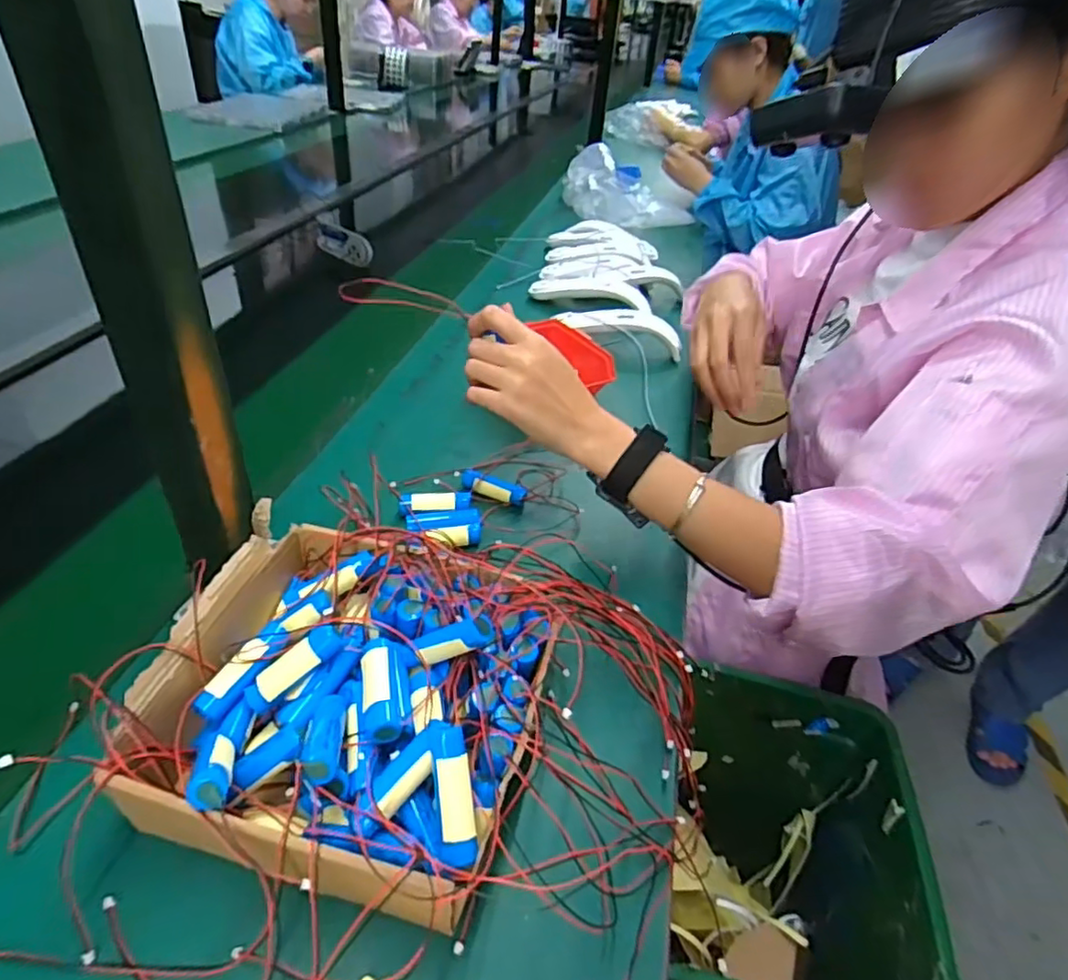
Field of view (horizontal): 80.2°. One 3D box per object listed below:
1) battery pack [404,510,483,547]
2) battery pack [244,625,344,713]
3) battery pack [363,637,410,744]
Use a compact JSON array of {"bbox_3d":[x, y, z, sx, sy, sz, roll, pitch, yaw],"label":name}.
[{"bbox_3d":[-0.082,0.037,0.578,0.064,0.018,0.043,-3,39,-13],"label":"battery pack"},{"bbox_3d":[-0.150,0.112,0.398,0.067,0.018,0.018,-39,50,-4],"label":"battery pack"},{"bbox_3d":[-0.090,0.123,0.386,0.030,0.024,0.067,-4,39,-14],"label":"battery pack"}]

